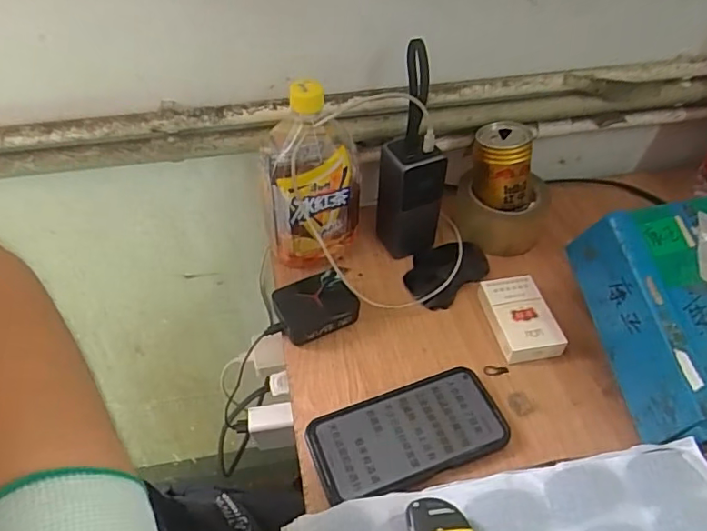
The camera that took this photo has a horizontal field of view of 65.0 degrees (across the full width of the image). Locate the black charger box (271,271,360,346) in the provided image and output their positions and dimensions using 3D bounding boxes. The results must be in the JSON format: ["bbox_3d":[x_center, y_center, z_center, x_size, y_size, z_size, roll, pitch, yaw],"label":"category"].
[{"bbox_3d":[-0.037,0.039,0.553,0.075,0.034,0.054,-19,50,-17],"label":"black charger box"}]

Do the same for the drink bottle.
[{"bbox_3d":[-0.042,-0.095,0.557,0.094,0.184,0.105,-2,47,-2],"label":"drink bottle"}]

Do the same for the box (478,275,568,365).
[{"bbox_3d":[0.167,0.051,0.554,0.054,0.025,0.089,-8,48,-8],"label":"box"}]

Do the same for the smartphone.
[{"bbox_3d":[0.048,0.144,0.476,0.163,0.018,0.080,-16,50,-15],"label":"smartphone"}]

